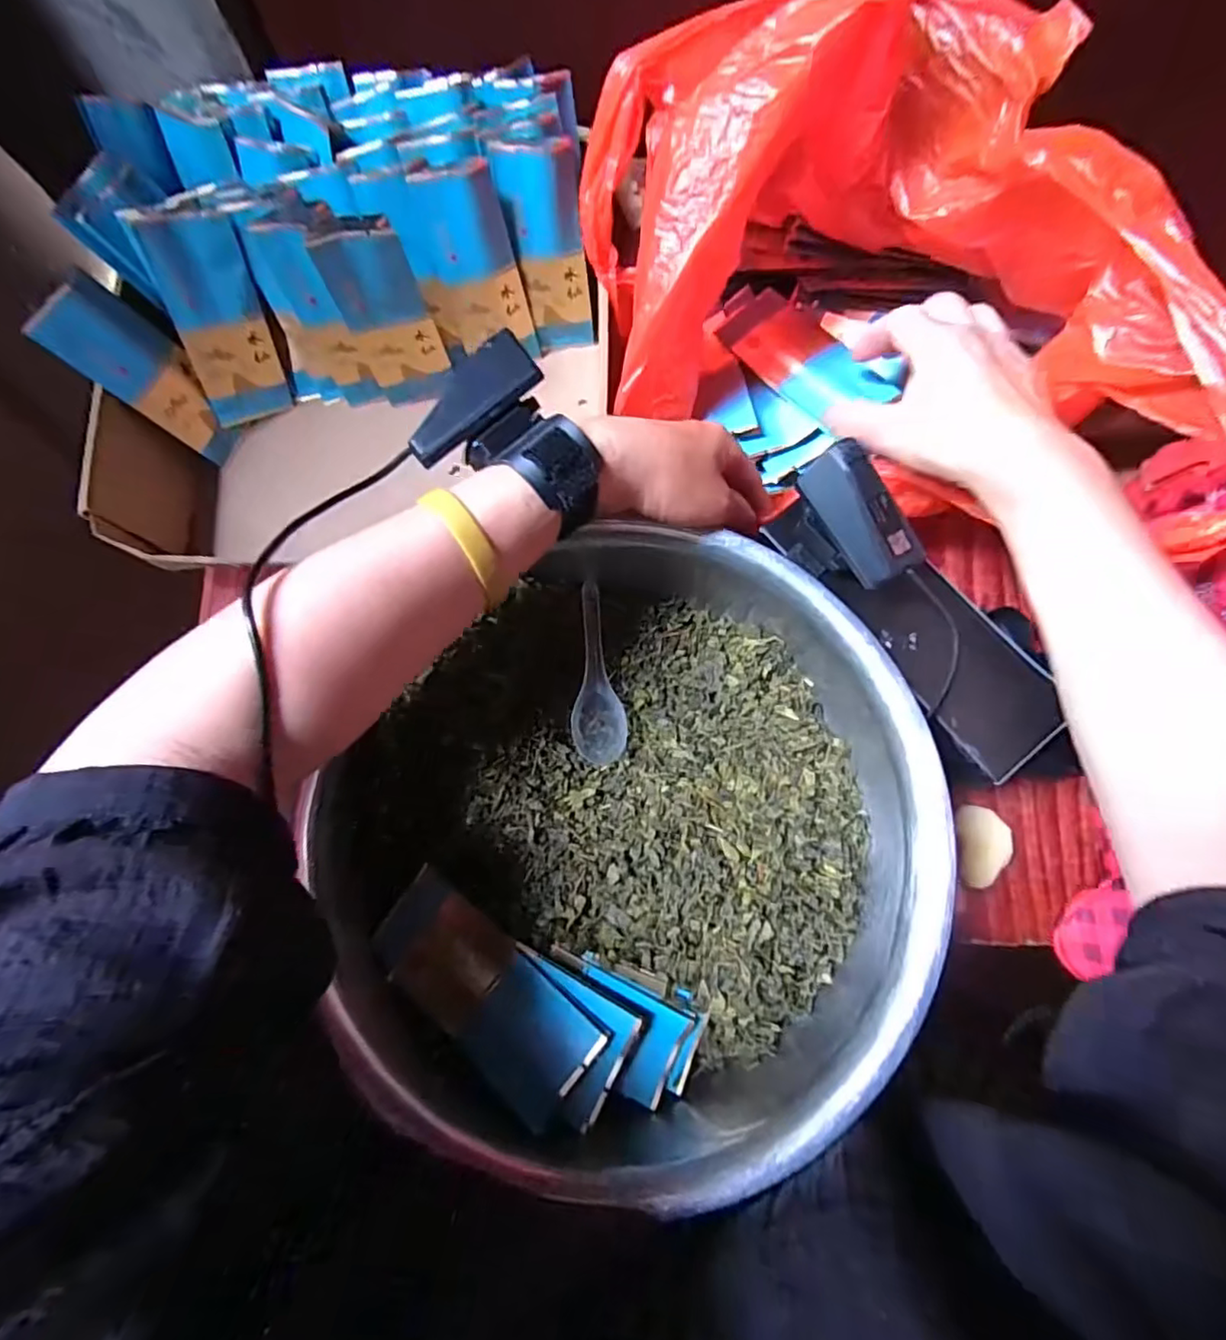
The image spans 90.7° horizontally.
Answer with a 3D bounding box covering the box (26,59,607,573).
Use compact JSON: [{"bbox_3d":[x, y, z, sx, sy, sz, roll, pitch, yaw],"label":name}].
[{"bbox_3d":[-0.207,-0.267,0.434,0.349,0.146,0.241,-22,80,-4],"label":"box"}]

